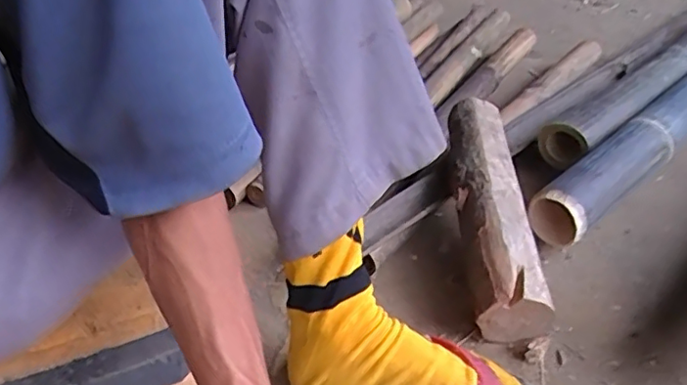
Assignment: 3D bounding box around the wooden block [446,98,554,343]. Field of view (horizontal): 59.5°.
[{"bbox_3d":[0.167,0.009,0.694,0.075,0.064,0.331,-4,47,5],"label":"wooden block"}]

